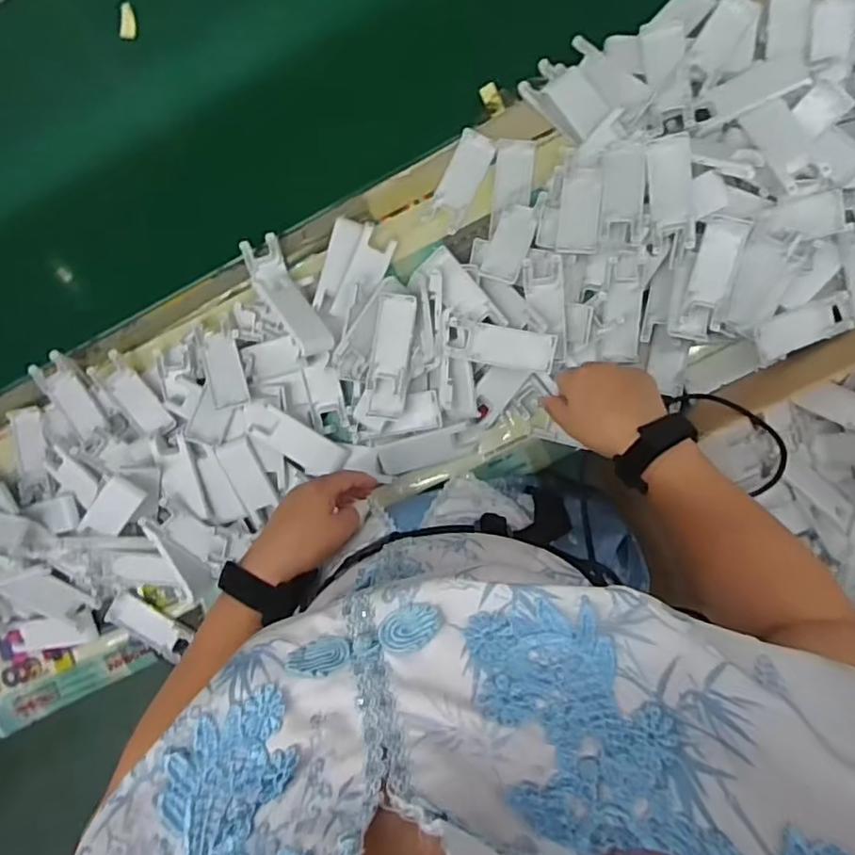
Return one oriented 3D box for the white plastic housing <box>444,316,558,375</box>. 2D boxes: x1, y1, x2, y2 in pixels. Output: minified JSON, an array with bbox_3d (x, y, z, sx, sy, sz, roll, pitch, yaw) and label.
[{"bbox_3d":[0.072,-0.080,0.605,0.105,0.009,0.038,12,99,12],"label":"white plastic housing"}]

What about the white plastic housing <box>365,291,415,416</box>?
[{"bbox_3d":[-0.036,-0.073,0.631,0.041,0.021,0.124,8,94,4],"label":"white plastic housing"}]

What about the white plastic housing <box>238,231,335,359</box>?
[{"bbox_3d":[-0.146,-0.137,0.642,0.043,0.024,0.150,-36,71,5],"label":"white plastic housing"}]

